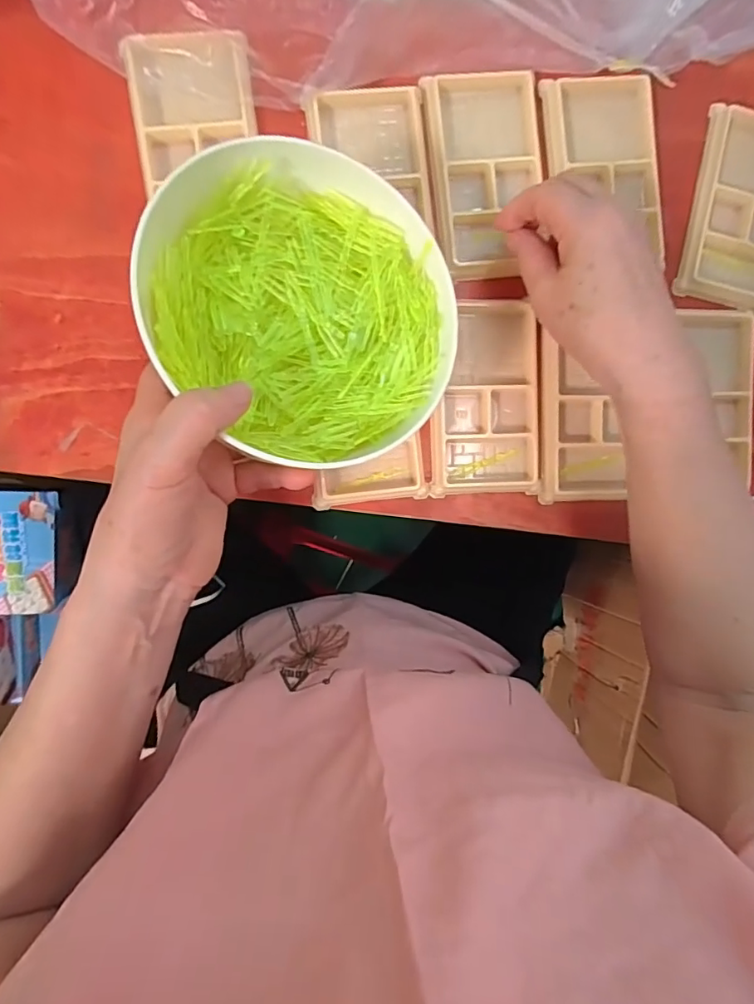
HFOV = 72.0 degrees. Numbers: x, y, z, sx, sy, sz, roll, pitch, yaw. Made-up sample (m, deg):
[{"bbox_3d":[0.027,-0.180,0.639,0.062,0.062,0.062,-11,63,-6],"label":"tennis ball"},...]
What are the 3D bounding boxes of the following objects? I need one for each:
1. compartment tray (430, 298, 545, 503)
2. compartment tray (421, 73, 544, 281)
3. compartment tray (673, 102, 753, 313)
[{"bbox_3d":[0.078,-0.074,0.371,0.078,0.020,0.135,-2,93,-6],"label":"compartment tray"},{"bbox_3d":[0.079,-0.228,0.363,0.078,0.018,0.136,-9,95,-5],"label":"compartment tray"},{"bbox_3d":[0.269,-0.215,0.379,0.073,0.017,0.141,11,92,-6],"label":"compartment tray"}]

